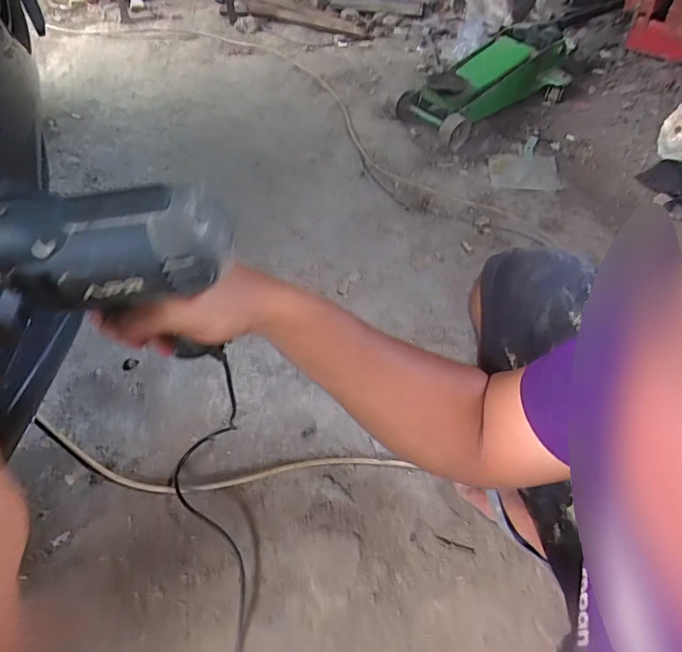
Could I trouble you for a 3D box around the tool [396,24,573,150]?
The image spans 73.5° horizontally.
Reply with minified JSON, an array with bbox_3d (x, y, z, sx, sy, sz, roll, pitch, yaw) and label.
[{"bbox_3d":[0.444,-0.699,1.341,0.529,0.190,0.189,-26,60,-22],"label":"tool"}]

